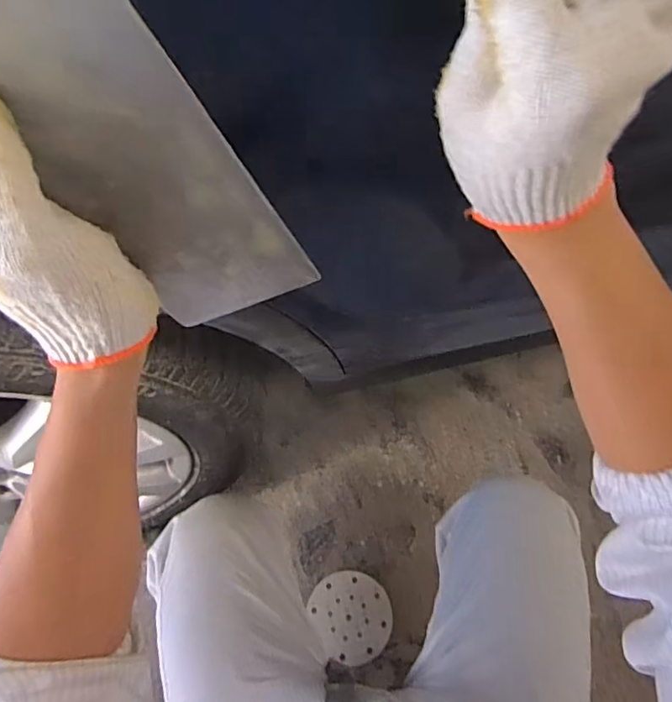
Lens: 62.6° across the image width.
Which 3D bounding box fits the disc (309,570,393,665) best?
[{"bbox_3d":[0.028,0.445,0.931,0.128,0.009,0.141,-25,66,-15],"label":"disc"}]

